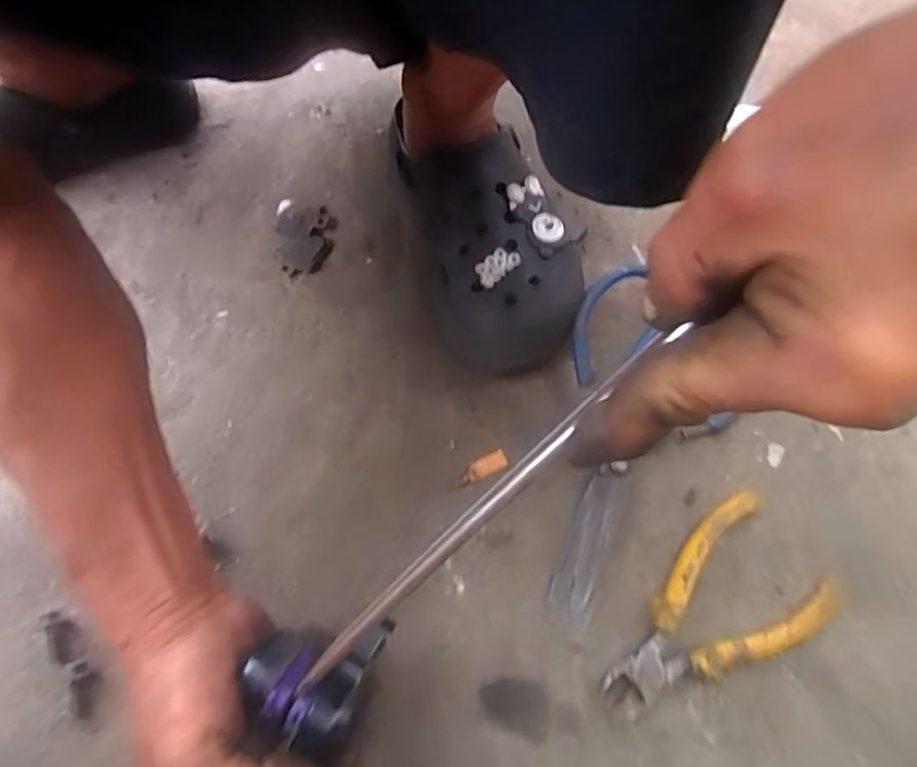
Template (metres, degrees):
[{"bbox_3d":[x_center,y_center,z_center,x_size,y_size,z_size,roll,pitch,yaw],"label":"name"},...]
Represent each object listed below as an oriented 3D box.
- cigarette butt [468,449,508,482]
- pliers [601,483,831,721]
[{"bbox_3d":[0.018,0.052,0.386,0.025,0.006,0.012,-20,66,-10],"label":"cigarette butt"},{"bbox_3d":[0.141,0.127,0.342,0.147,0.017,0.077,-31,68,-14],"label":"pliers"}]

